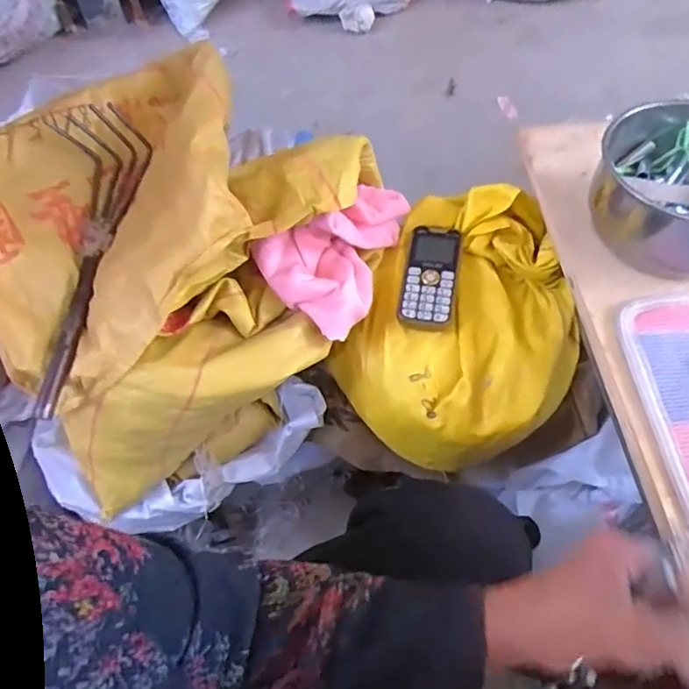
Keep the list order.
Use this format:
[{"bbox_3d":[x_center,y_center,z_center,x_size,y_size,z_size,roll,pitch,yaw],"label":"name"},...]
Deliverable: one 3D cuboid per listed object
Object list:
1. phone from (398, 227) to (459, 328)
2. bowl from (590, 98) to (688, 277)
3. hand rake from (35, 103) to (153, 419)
[{"bbox_3d":[0.091,-0.075,0.595,0.057,0.014,0.118,6,65,8],"label":"phone"},{"bbox_3d":[0.318,-0.142,0.520,0.155,0.093,0.155,-2,57,3],"label":"bowl"},{"bbox_3d":[-0.271,-0.093,0.554,0.107,0.051,0.321,5,76,8],"label":"hand rake"}]

